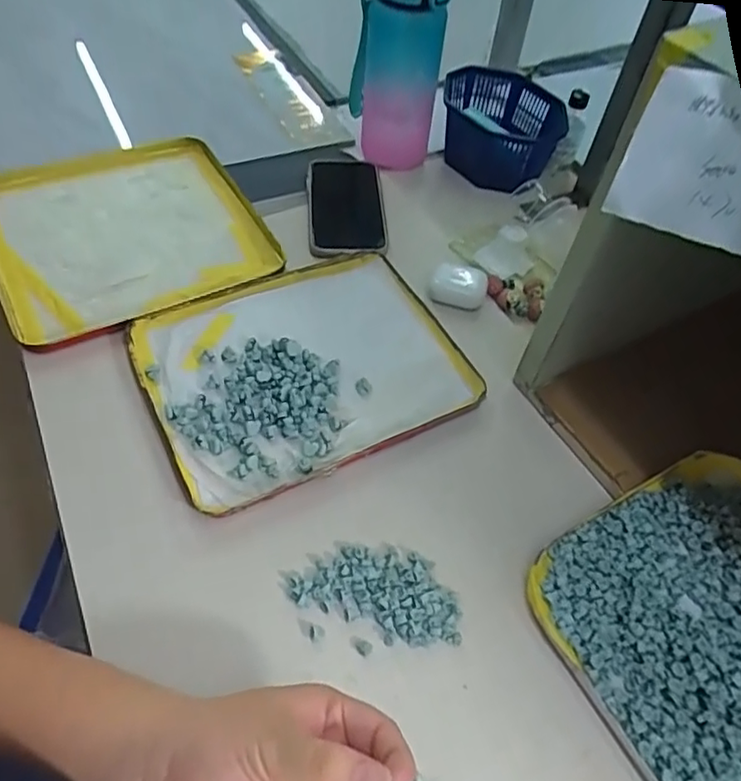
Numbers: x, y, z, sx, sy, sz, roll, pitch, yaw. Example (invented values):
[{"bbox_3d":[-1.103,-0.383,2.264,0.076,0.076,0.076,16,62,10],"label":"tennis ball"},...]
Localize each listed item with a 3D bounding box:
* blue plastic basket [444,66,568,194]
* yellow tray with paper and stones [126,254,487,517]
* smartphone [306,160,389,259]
[{"bbox_3d":[0.153,-0.322,0.722,0.129,0.065,0.185,9,53,1],"label":"blue plastic basket"},{"bbox_3d":[-0.055,-0.025,0.502,0.248,0.012,0.203,-22,58,-20],"label":"yellow tray with paper and stones"},{"bbox_3d":[-0.024,-0.198,0.629,0.081,0.015,0.170,-1,53,-7],"label":"smartphone"}]

